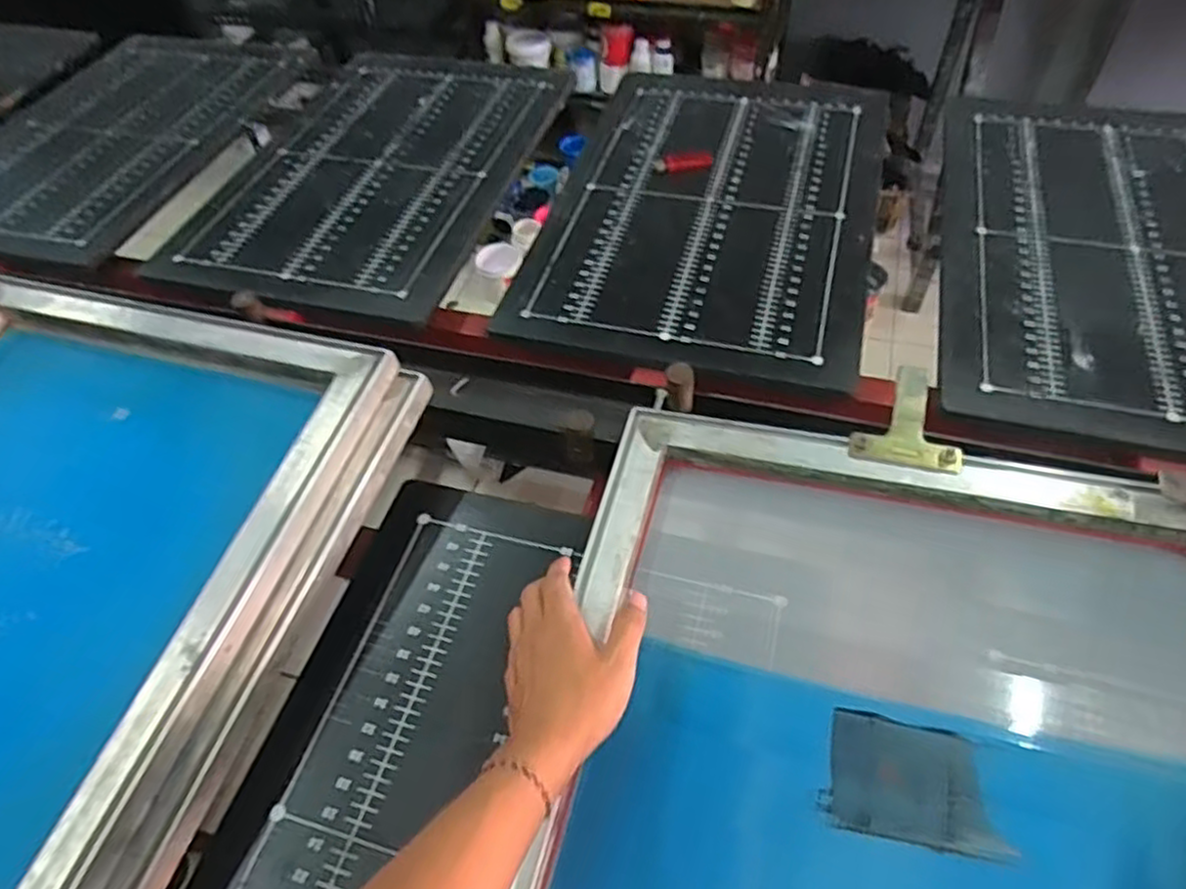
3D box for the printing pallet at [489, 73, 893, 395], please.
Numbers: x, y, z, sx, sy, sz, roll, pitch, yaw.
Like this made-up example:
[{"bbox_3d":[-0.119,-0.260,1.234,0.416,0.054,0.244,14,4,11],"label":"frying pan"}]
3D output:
[{"bbox_3d":[0.161,-0.313,0.918,0.386,0.025,0.578,13,56,14],"label":"printing pallet"}]

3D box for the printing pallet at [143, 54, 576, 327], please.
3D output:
[{"bbox_3d":[-0.295,-0.396,1.009,0.380,0.014,0.567,11,55,13],"label":"printing pallet"}]

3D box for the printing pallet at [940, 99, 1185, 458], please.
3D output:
[{"bbox_3d":[0.617,-0.226,0.819,0.407,0.024,0.596,10,55,12],"label":"printing pallet"}]

